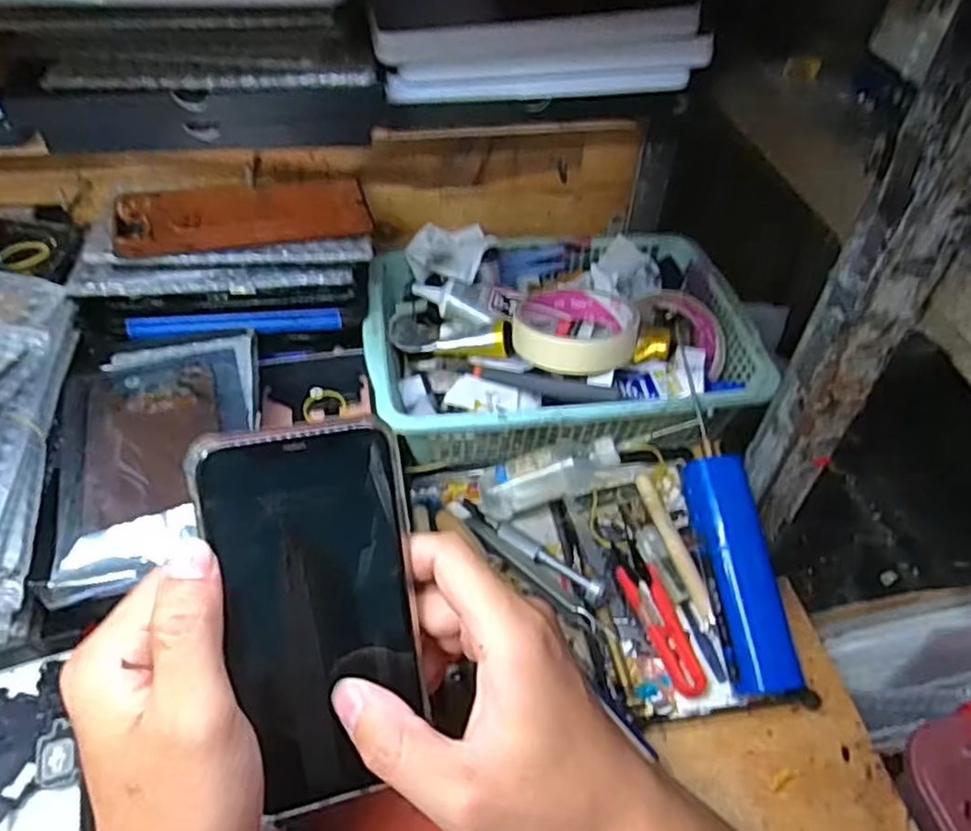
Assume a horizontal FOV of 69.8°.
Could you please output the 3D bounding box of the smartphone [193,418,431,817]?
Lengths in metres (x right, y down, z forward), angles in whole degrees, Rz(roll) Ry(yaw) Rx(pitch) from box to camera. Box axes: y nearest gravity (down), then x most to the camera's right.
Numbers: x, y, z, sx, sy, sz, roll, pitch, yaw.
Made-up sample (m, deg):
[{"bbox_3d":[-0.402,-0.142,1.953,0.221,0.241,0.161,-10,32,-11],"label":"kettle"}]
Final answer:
[{"bbox_3d":[-0.064,0.078,0.273,0.073,0.146,0.005,-9,5,-19],"label":"smartphone"}]

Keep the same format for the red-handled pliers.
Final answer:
[{"bbox_3d":[0.103,0.119,0.421,0.023,0.007,0.100,-12,49,-13],"label":"red-handled pliers"}]

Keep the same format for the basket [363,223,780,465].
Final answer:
[{"bbox_3d":[0.052,-0.053,0.511,0.269,0.070,0.194,-4,48,-5],"label":"basket"}]

